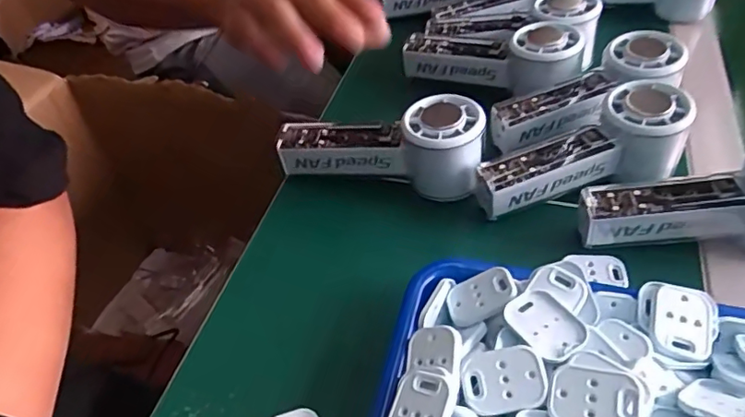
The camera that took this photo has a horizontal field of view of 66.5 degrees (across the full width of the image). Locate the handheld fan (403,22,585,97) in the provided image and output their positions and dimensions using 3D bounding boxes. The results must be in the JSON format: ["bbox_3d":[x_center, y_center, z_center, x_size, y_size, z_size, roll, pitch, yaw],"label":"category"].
[{"bbox_3d":[0.103,-0.129,0.496,0.157,0.047,0.052,8,47,28],"label":"handheld fan"}]

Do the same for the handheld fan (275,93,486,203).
[{"bbox_3d":[0.003,-0.047,0.417,0.150,0.052,0.053,1,47,4],"label":"handheld fan"}]

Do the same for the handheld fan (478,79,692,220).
[{"bbox_3d":[0.147,-0.036,0.406,0.144,0.051,0.053,-22,49,0],"label":"handheld fan"}]

